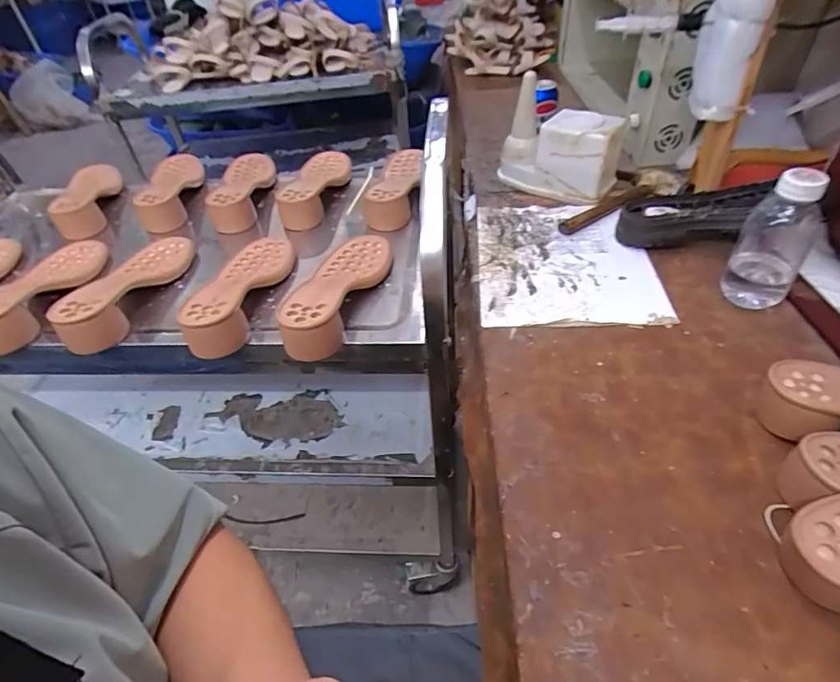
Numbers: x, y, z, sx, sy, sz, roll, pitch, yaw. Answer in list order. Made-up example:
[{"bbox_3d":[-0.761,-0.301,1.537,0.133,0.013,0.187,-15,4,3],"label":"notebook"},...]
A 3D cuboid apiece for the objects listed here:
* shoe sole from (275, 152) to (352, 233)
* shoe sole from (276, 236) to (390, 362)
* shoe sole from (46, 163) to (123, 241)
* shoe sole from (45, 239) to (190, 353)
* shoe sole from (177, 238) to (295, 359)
[{"bbox_3d":[-0.170,-0.271,0.806,0.091,0.046,0.238,-4,43,3],"label":"shoe sole"},{"bbox_3d":[-0.099,-0.073,0.583,0.084,0.050,0.231,7,45,13],"label":"shoe sole"},{"bbox_3d":[-0.558,-0.243,0.813,0.088,0.045,0.196,-17,45,-12],"label":"shoe sole"},{"bbox_3d":[-0.375,-0.080,0.618,0.086,0.050,0.242,-2,43,4],"label":"shoe sole"},{"bbox_3d":[-0.220,-0.077,0.599,0.080,0.049,0.237,-4,43,2],"label":"shoe sole"}]

